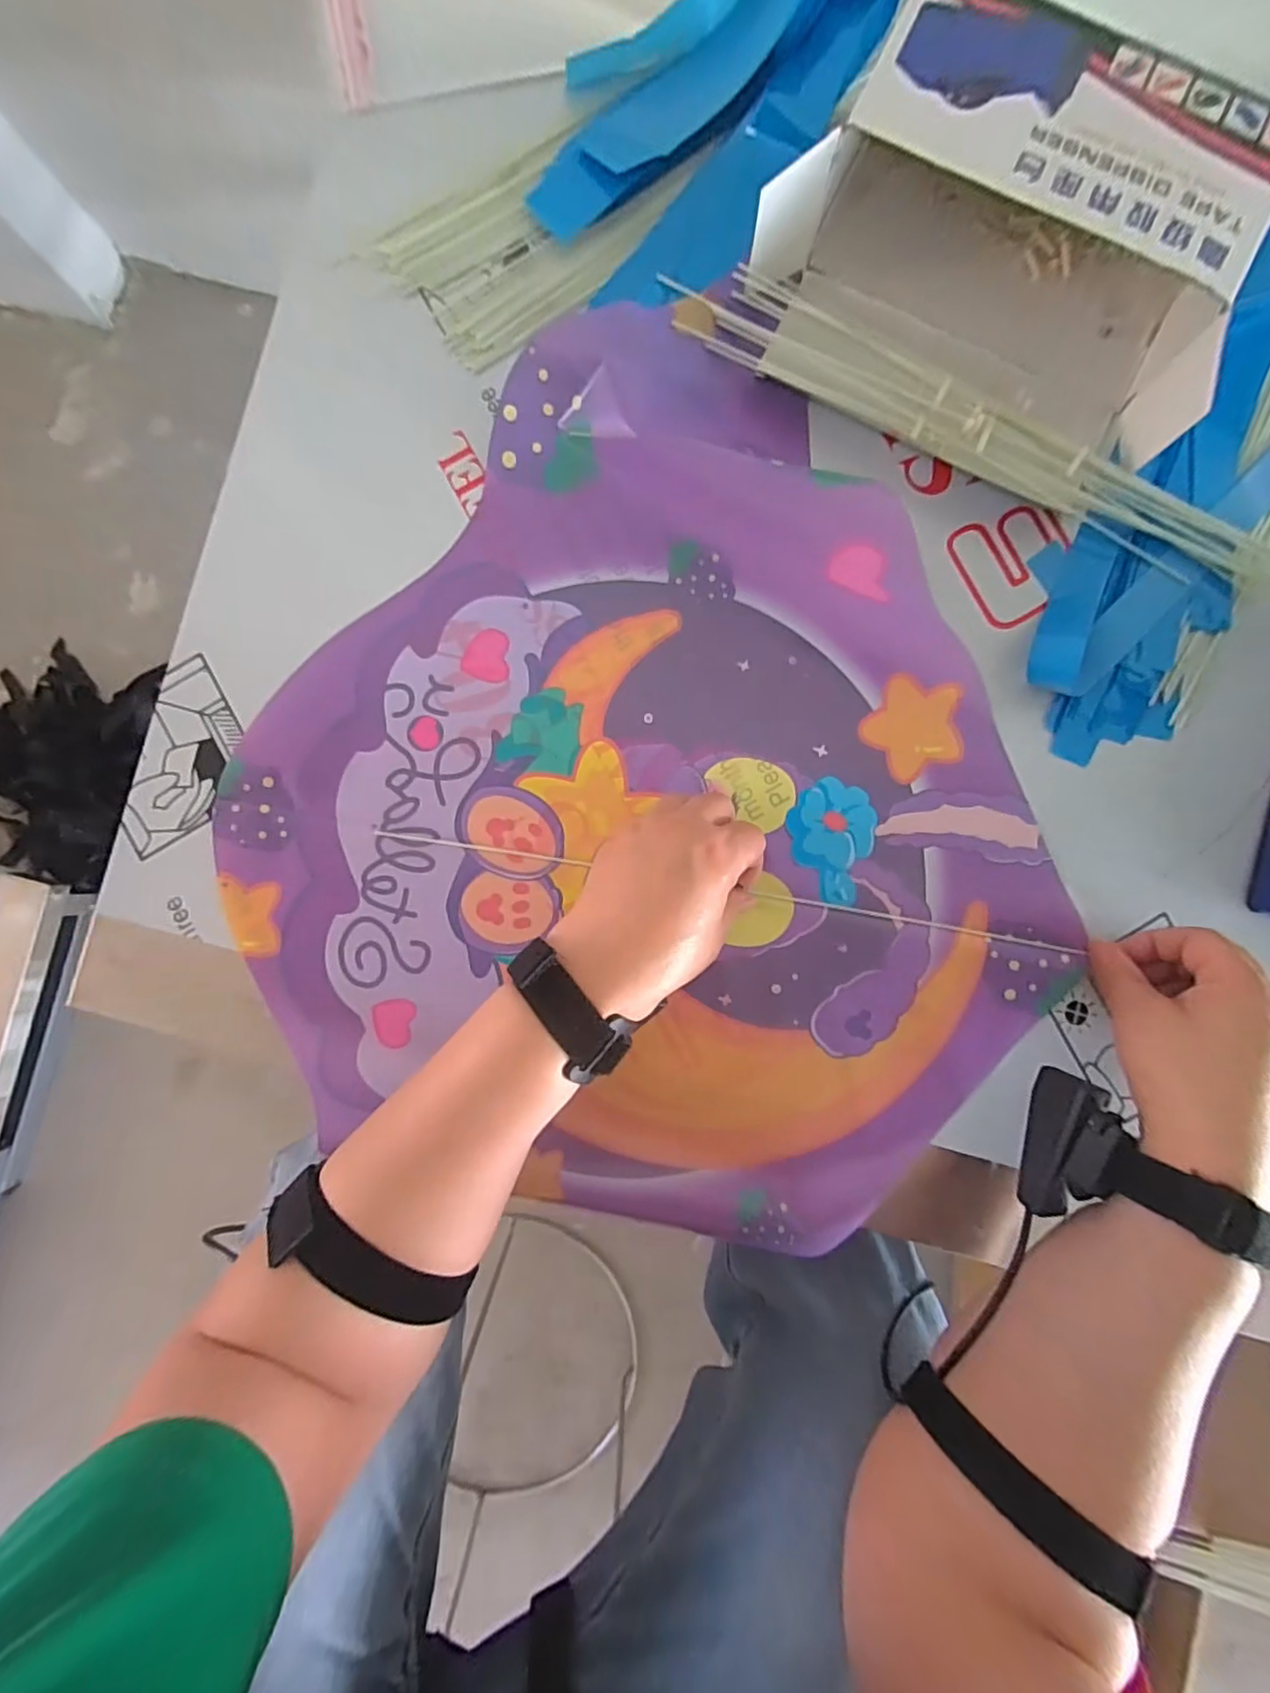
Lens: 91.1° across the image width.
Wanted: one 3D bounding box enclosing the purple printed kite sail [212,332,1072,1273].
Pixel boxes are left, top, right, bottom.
[{"bbox_3d":[-0.003,-0.001,0.352,0.438,0.046,0.484,-34,88,0],"label":"purple printed kite sail"}]

